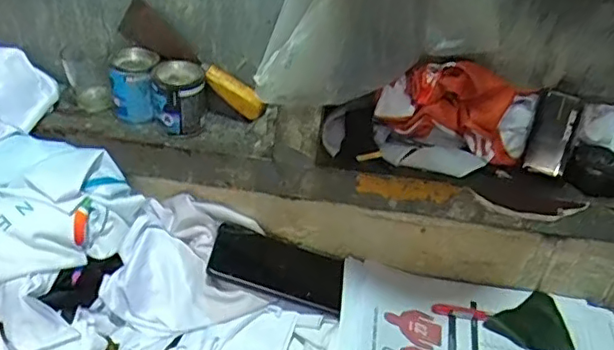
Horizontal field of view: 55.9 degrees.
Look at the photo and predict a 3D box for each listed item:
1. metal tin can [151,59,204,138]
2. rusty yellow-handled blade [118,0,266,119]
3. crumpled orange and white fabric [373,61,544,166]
[{"bbox_3d":[-0.131,-0.077,0.597,0.049,0.065,0.048,4,36,-3],"label":"metal tin can"},{"bbox_3d":[-0.116,-0.118,0.603,0.167,0.047,0.011,35,37,-4],"label":"rusty yellow-handled blade"},{"bbox_3d":[0.157,-0.069,0.608,0.162,0.089,0.050,10,36,4],"label":"crumpled orange and white fabric"}]

